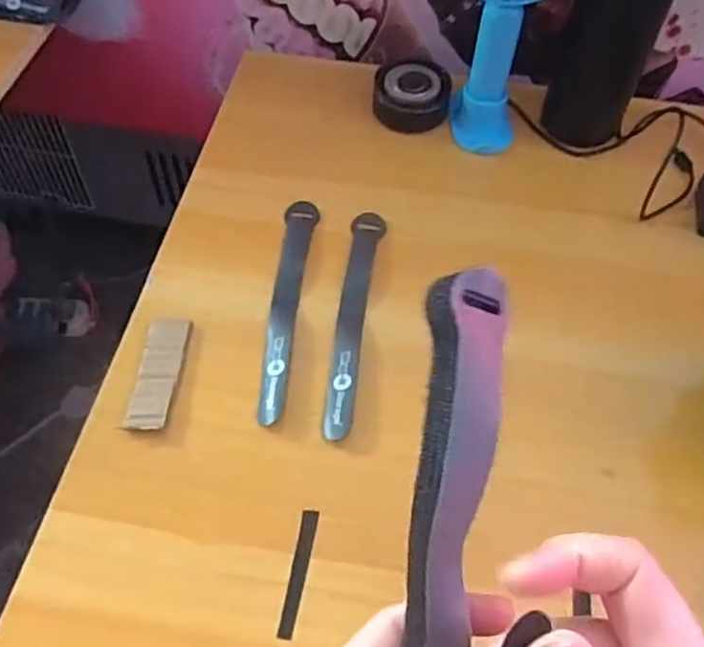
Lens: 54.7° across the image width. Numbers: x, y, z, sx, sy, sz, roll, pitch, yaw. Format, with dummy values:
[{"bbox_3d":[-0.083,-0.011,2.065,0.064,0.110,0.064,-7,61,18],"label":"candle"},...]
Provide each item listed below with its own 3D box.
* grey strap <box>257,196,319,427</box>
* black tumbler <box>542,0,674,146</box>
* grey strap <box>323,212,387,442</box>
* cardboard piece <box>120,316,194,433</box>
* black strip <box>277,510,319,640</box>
[{"bbox_3d":[-0.046,-0.018,0.500,0.026,0.006,0.200,-1,53,5],"label":"grey strap"},{"bbox_3d":[0.216,-0.246,0.559,0.075,0.190,0.063,20,58,11],"label":"black tumbler"},{"bbox_3d":[0.001,-0.007,0.495,0.025,0.004,0.200,11,53,0],"label":"grey strap"},{"bbox_3d":[-0.129,0.032,0.457,0.027,0.007,0.086,3,56,0],"label":"cardboard piece"},{"bbox_3d":[-0.030,0.141,0.387,0.010,0.004,0.071,9,56,4],"label":"black strip"}]

